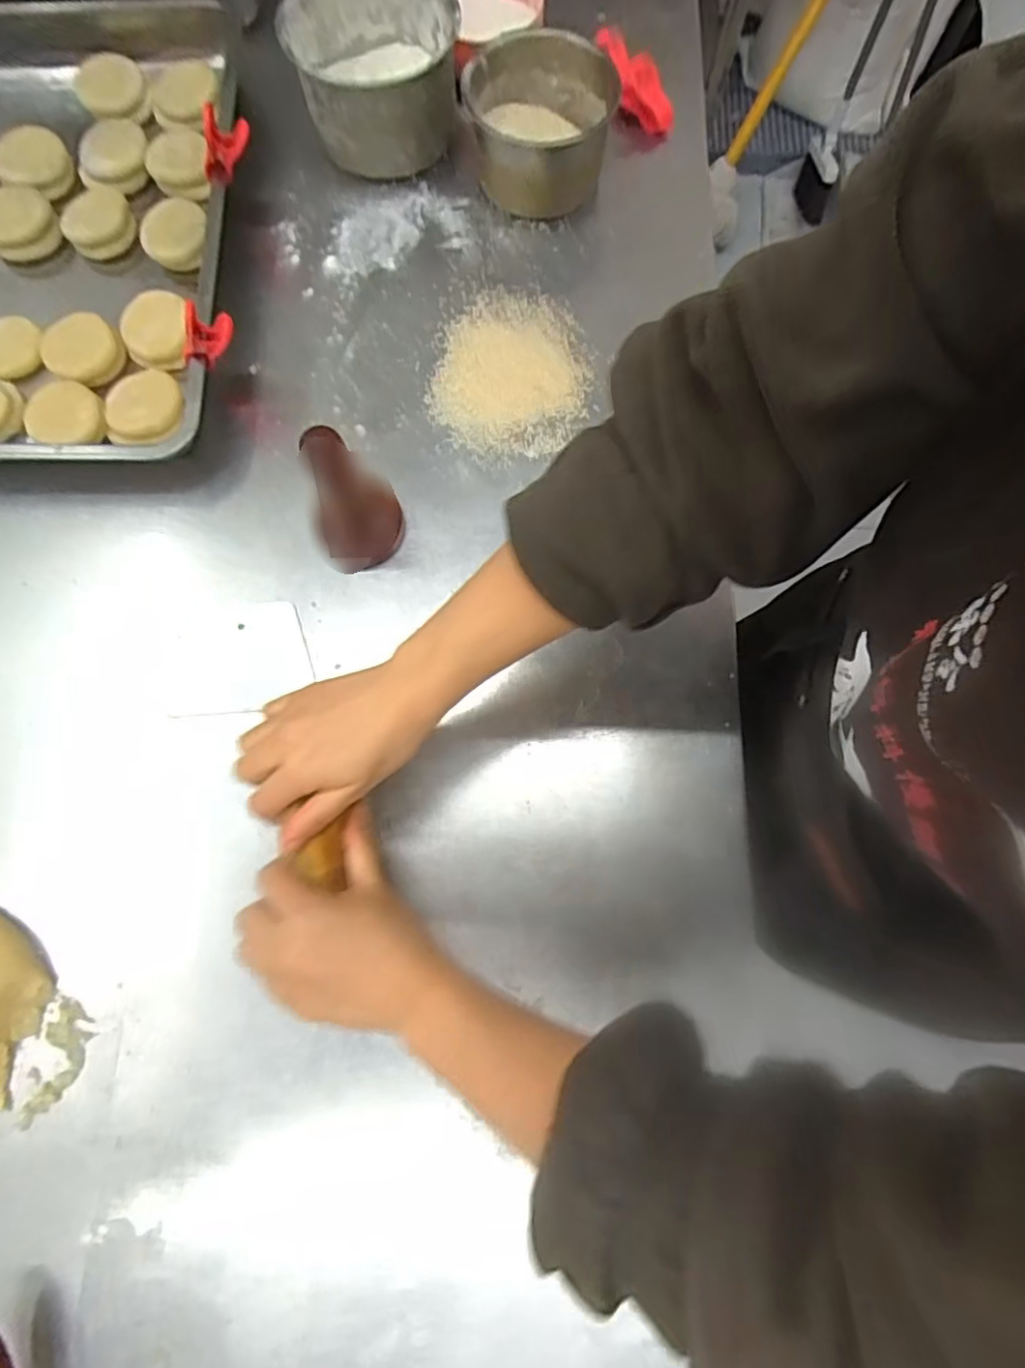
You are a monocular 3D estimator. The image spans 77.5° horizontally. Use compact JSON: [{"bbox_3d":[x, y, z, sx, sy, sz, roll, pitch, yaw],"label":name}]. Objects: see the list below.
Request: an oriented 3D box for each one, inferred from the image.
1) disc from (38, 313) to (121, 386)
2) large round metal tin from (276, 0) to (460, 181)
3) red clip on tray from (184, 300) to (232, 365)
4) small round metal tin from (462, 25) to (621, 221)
[{"bbox_3d":[-0.372,-0.291,0.553,0.070,0.010,0.057,18,94,7],"label":"disc"},{"bbox_3d":[-0.122,-0.557,0.585,0.143,0.093,0.142,0,77,1],"label":"large round metal tin"},{"bbox_3d":[-0.242,-0.276,0.501,0.042,0.039,0.024,-4,76,-1],"label":"red clip on tray"},{"bbox_3d":[0.029,-0.504,0.579,0.127,0.074,0.122,0,77,1],"label":"small round metal tin"}]

